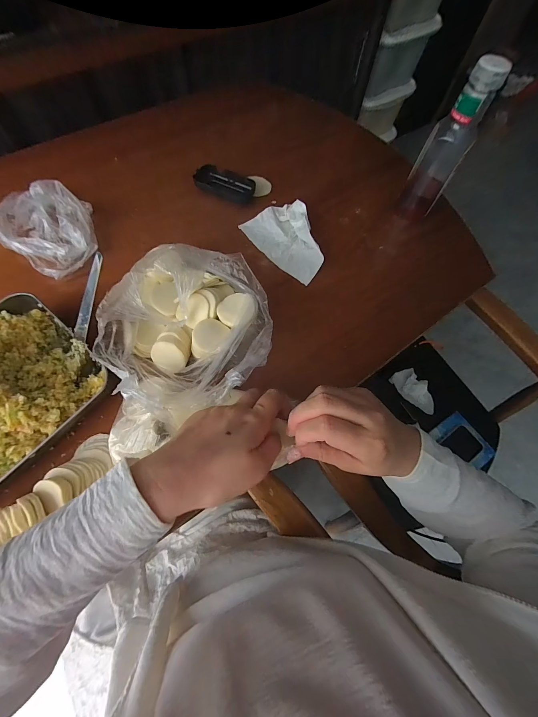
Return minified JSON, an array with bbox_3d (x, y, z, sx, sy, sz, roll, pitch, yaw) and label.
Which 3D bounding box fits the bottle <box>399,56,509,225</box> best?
[{"bbox_3d":[0.270,-0.322,0.430,0.058,0.200,0.051,23,68,7],"label":"bottle"}]

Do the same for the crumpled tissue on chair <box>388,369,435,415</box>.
[{"bbox_3d":[0.372,0.088,0.725,0.079,0.045,0.121,-13,68,-8],"label":"crumpled tissue on chair"}]

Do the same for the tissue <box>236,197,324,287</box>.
[{"bbox_3d":[0.034,-0.198,0.459,0.102,0.023,0.154,-28,71,-13],"label":"tissue"}]

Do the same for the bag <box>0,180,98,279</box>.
[{"bbox_3d":[-0.339,-0.203,0.427,0.132,0.056,0.159,-33,72,-15],"label":"bag"}]

